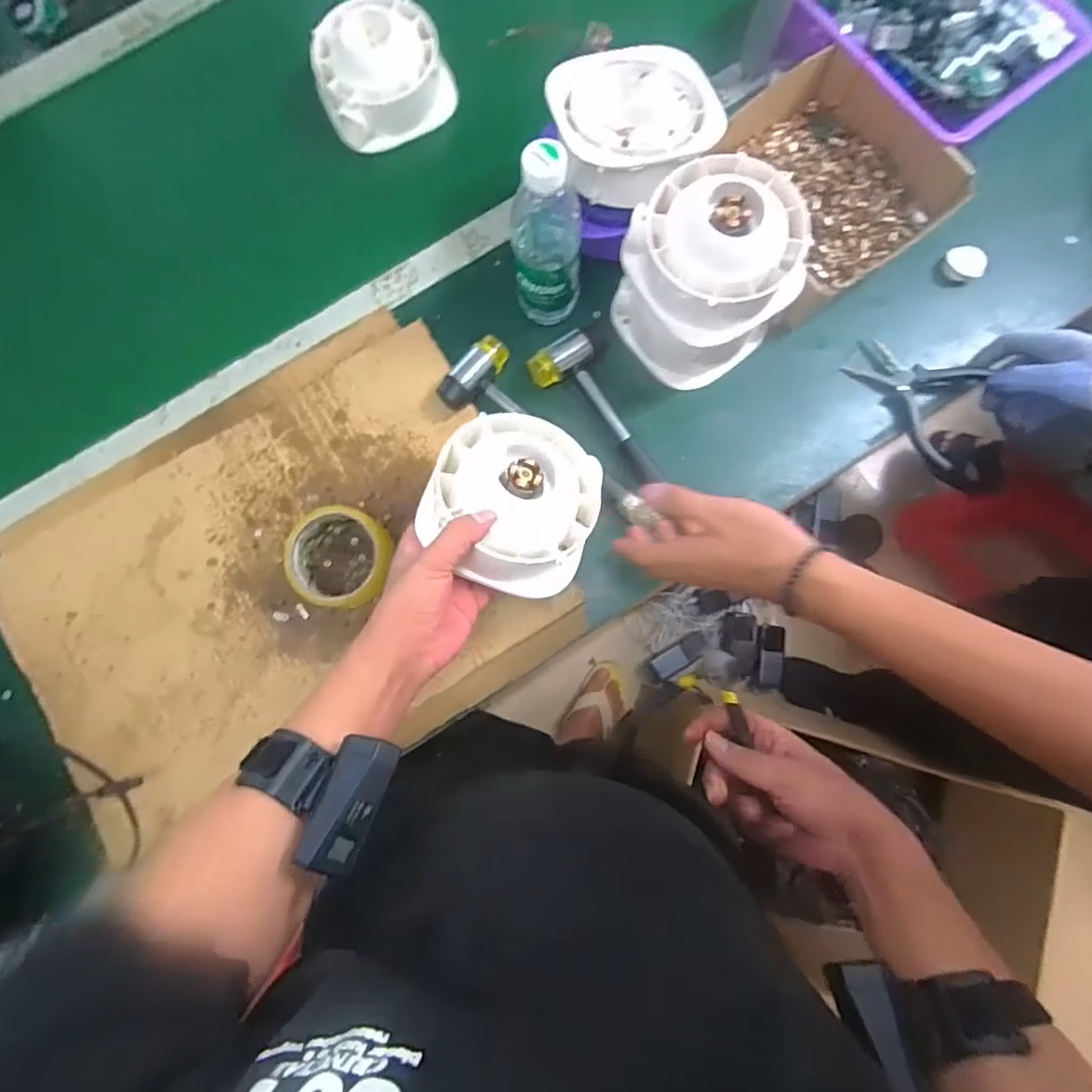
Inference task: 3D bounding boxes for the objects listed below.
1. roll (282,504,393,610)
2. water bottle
[{"bbox_3d":[-0.192,0.011,0.544,0.098,0.041,0.092,0,82,1],"label":"roll"},{"bbox_3d":[0.000,-0.274,0.518,0.064,0.185,0.066,4,82,1],"label":"water bottle"}]

